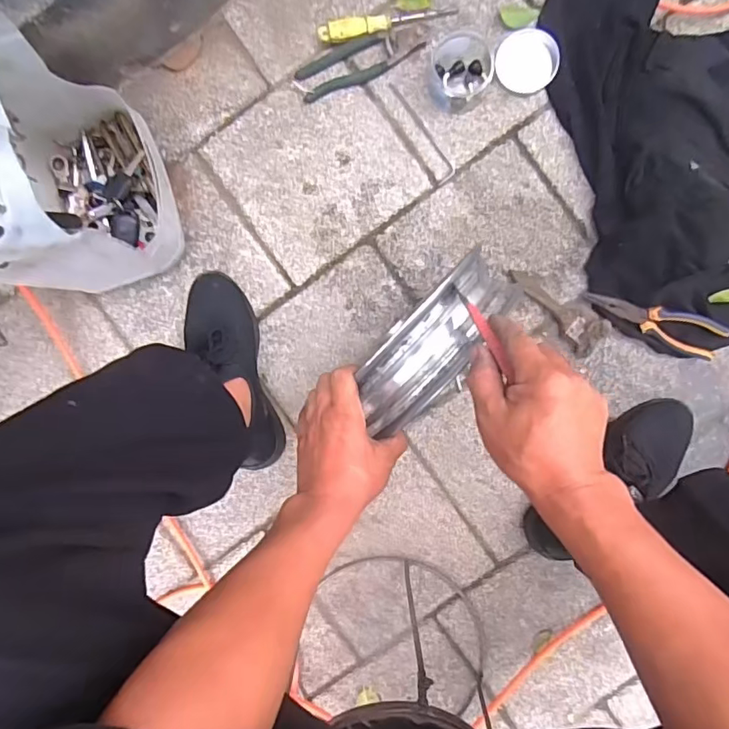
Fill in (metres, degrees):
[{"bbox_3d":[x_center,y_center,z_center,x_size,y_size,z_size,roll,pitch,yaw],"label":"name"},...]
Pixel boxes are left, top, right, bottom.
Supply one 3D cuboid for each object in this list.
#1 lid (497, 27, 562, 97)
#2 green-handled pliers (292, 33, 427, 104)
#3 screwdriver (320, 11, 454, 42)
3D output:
[{"bbox_3d":[0.223,-0.416,0.715,0.080,0.021,0.083,0,92,3],"label":"lid"},{"bbox_3d":[-0.011,-0.425,0.734,0.176,0.019,0.054,-21,91,4],"label":"green-handled pliers"},{"bbox_3d":[0.031,-0.473,0.720,0.187,0.020,0.025,-9,92,4],"label":"screwdriver"}]

